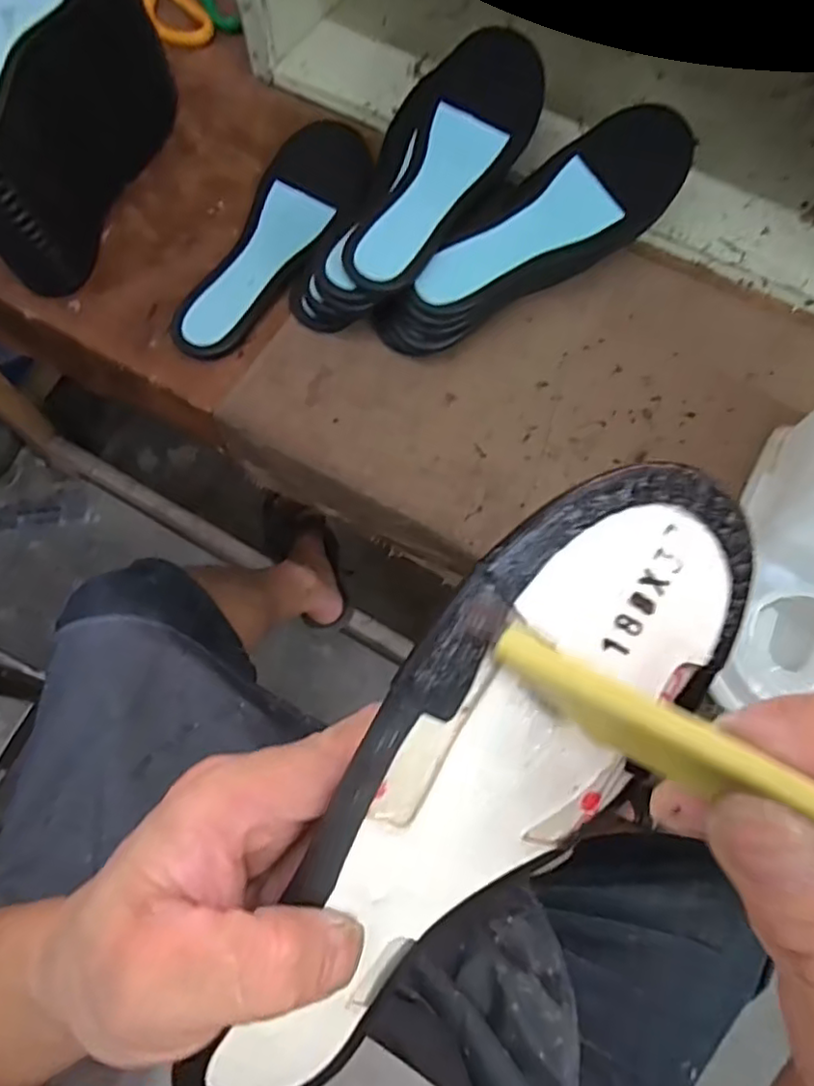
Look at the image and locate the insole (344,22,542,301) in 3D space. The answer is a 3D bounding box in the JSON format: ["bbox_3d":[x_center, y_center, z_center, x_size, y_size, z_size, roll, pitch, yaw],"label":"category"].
[{"bbox_3d":[0.034,-0.272,0.461,0.078,0.022,0.228,20,72,7],"label":"insole"}]

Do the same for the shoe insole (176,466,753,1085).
[{"bbox_3d":[0.006,0.077,0.170,0.079,0.012,0.222,34,100,-30],"label":"shoe insole"}]

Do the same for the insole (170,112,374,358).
[{"bbox_3d":[-0.096,-0.242,0.509,0.079,0.013,0.242,20,72,7],"label":"insole"}]

